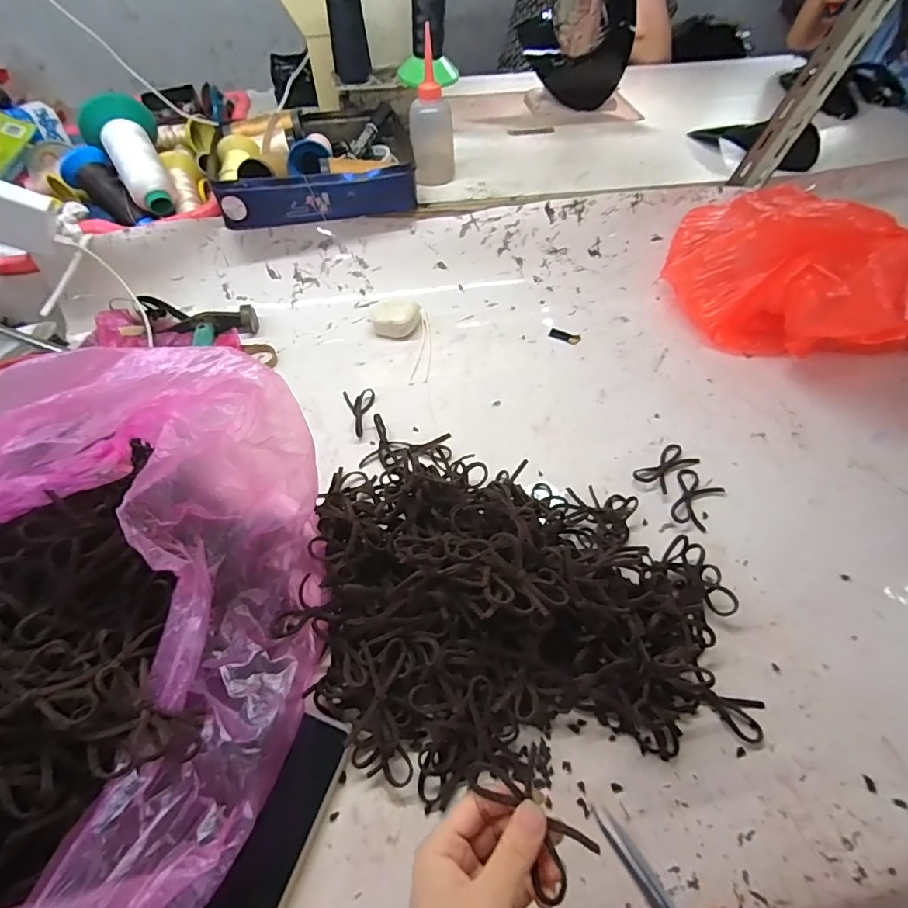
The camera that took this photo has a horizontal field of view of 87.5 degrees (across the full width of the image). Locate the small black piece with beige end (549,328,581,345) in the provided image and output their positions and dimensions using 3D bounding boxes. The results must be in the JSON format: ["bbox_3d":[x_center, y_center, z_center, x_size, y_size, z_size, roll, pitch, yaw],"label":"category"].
[{"bbox_3d":[0.147,-0.157,0.632,0.041,0.004,0.017,21,57,13],"label":"small black piece with beige end"}]

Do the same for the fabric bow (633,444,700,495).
[{"bbox_3d":[0.222,0.014,0.494,0.071,0.009,0.035,-35,60,-24],"label":"fabric bow"}]

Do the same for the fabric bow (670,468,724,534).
[{"bbox_3d":[0.238,0.044,0.472,0.044,0.009,0.070,29,58,20],"label":"fabric bow"}]

